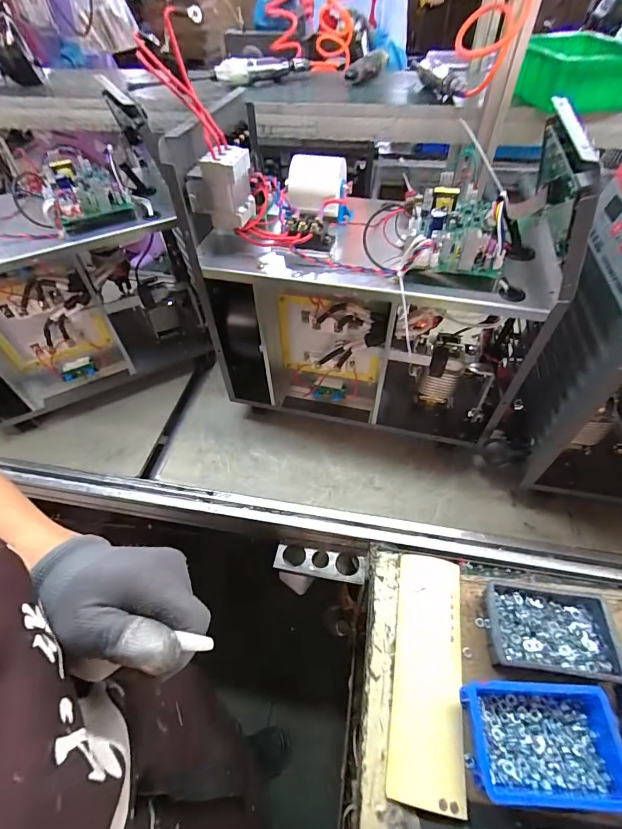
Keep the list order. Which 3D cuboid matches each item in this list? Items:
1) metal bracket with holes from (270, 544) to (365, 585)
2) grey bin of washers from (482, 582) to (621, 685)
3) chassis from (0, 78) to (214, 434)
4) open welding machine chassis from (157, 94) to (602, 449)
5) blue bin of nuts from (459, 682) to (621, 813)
[{"bbox_3d":[0.015,0.242,0.619,0.147,0.012,0.044,8,51,6],"label":"metal bracket with holes"},{"bbox_3d":[0.291,0.271,0.470,0.149,0.054,0.098,5,52,6],"label":"grey bin of washers"},{"bbox_3d":[-0.467,-0.226,0.693,0.490,0.428,0.284,-21,54,-14],"label":"chassis"},{"bbox_3d":[0.091,-0.168,0.618,0.489,0.404,0.222,11,52,10],"label":"open welding machine chassis"},{"bbox_3d":[0.249,0.349,0.404,0.153,0.056,0.098,1,51,3],"label":"blue bin of nuts"}]

